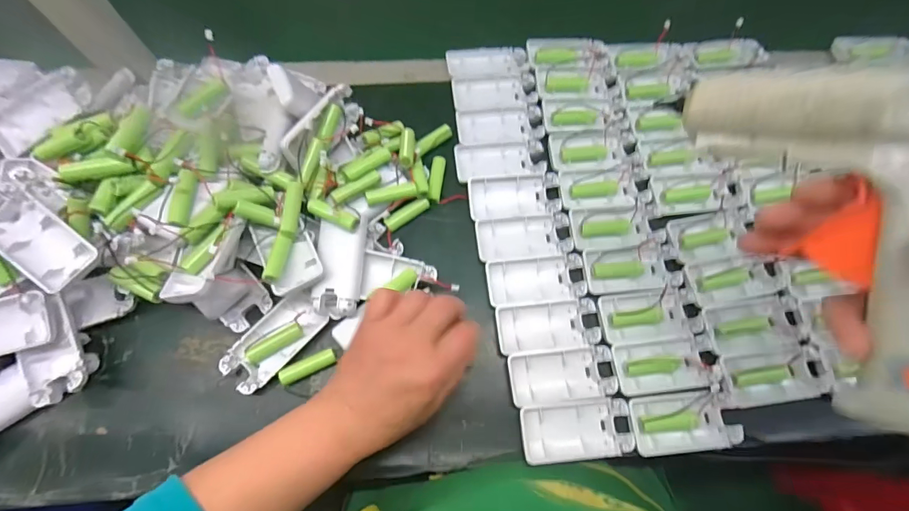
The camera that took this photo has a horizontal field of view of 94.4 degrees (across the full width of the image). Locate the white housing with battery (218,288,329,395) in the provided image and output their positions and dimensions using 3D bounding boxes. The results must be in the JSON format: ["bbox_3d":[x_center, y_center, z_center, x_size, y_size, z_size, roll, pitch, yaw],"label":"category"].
[{"bbox_3d":[-0.158,0.075,0.377,0.044,0.016,0.094,41,74,12],"label":"white housing with battery"}]

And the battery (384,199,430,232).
[{"bbox_3d":[-0.047,-0.042,0.424,0.050,0.012,0.012,-35,75,-13],"label":"battery"}]

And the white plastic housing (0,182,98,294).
[{"bbox_3d":[-0.329,-0.016,0.329,0.094,0.021,0.043,42,74,0],"label":"white plastic housing"}]

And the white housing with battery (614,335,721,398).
[{"bbox_3d":[0.195,0.100,0.386,0.095,0.022,0.048,-2,70,-3],"label":"white housing with battery"}]

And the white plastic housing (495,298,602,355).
[{"bbox_3d":[0.088,0.066,0.394,0.094,0.014,0.045,-6,70,-4],"label":"white plastic housing"}]

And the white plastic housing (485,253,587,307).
[{"bbox_3d":[0.080,0.024,0.407,0.095,0.010,0.044,-7,71,-4],"label":"white plastic housing"}]

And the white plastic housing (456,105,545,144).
[{"bbox_3d":[0.050,-0.144,0.469,0.094,0.016,0.044,1,70,-1],"label":"white plastic housing"}]

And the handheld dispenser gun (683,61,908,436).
[{"bbox_3d":[0.226,-0.031,0.198,0.045,0.142,0.200,-7,71,-43],"label":"handheld dispenser gun"}]

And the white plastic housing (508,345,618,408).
[{"bbox_3d":[0.098,0.109,0.381,0.094,0.016,0.045,-6,70,-4],"label":"white plastic housing"}]

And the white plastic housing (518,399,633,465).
[{"bbox_3d":[0.106,0.153,0.365,0.095,0.013,0.046,-5,70,-4],"label":"white plastic housing"}]

